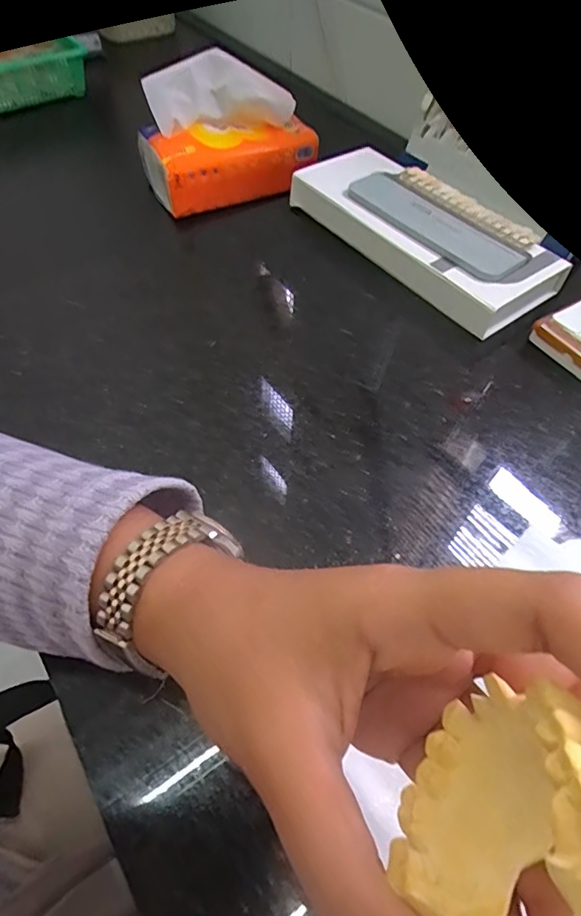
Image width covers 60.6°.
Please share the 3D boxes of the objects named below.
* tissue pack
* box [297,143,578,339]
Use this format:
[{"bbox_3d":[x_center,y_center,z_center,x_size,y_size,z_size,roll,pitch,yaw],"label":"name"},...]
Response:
[{"bbox_3d":[-0.068,-0.344,0.523,0.180,0.108,0.086,-24,60,-17],"label":"tissue pack"},{"bbox_3d":[0.099,-0.179,0.390,0.091,0.036,0.212,-34,63,-22],"label":"box"}]

